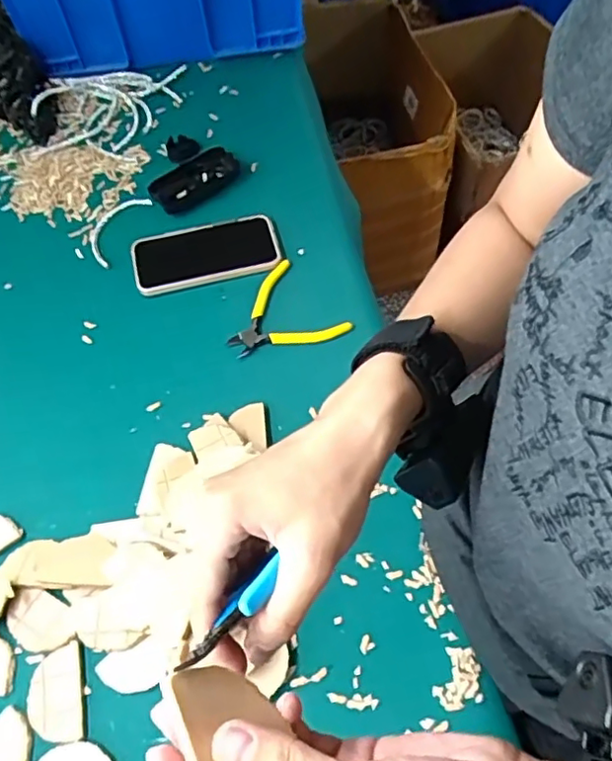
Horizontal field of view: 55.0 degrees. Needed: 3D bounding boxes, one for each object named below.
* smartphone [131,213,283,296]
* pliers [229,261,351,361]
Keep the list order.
[{"bbox_3d":[-0.114,-0.146,0.671,0.162,0.016,0.083,-16,61,-6],"label":"smartphone"},{"bbox_3d":[-0.030,-0.063,0.626,0.112,0.006,0.113,-37,65,-16],"label":"pliers"}]

